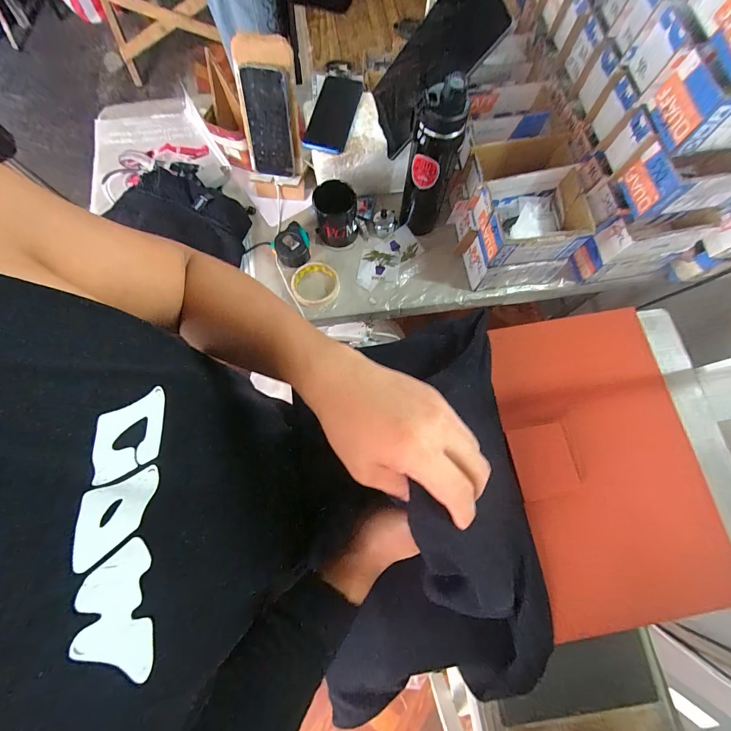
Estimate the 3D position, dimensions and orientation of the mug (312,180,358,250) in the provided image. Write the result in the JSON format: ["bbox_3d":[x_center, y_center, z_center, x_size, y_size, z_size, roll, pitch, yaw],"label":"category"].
[{"bbox_3d":[-0.058,-0.299,0.671,0.086,0.102,0.072,5,75,1],"label":"mug"}]

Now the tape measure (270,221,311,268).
[{"bbox_3d":[-0.147,-0.240,0.689,0.074,0.036,0.080,0,75,-1],"label":"tape measure"}]

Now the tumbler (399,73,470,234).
[{"bbox_3d":[0.112,-0.341,0.595,0.089,0.280,0.066,18,75,4],"label":"tumbler"}]

